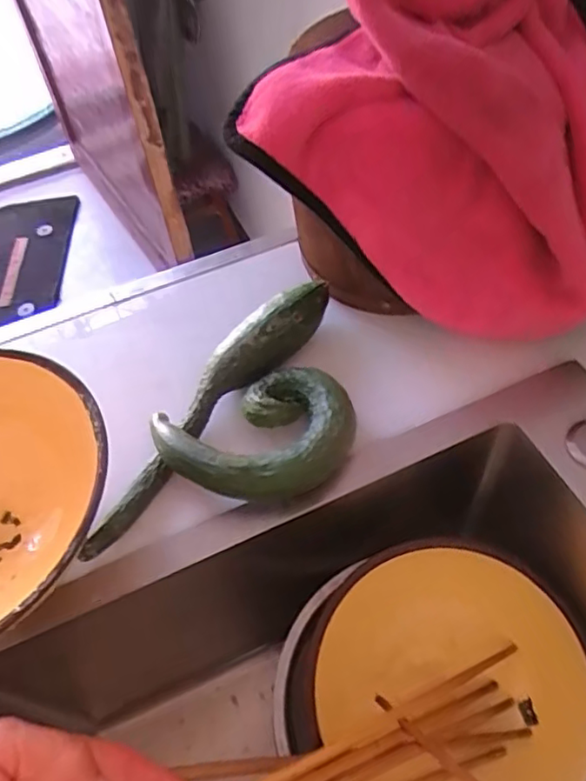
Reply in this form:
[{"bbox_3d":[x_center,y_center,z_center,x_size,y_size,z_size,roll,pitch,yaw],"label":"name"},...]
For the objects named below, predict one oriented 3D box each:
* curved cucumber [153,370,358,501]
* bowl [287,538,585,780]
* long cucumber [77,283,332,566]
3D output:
[{"bbox_3d":[-0.020,0.030,0.380,0.118,0.033,0.081,-22,56,-10],"label":"curved cucumber"},{"bbox_3d":[0.101,0.196,0.390,0.187,0.085,0.172,-35,59,-18],"label":"bowl"},{"bbox_3d":[-0.057,0.008,0.404,0.036,0.042,0.233,32,63,25],"label":"long cucumber"}]

